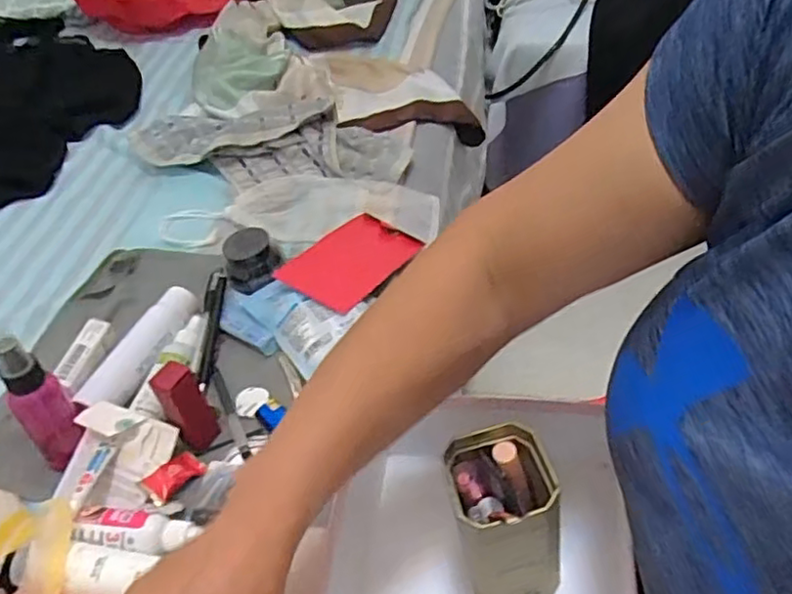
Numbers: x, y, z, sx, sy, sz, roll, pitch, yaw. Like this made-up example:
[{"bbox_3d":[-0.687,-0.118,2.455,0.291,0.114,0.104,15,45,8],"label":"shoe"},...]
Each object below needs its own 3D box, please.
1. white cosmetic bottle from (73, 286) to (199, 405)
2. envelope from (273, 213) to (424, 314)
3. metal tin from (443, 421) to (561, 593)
[{"bbox_3d":[-0.231,0.047,0.597,0.036,0.034,0.142,15,50,18],"label":"white cosmetic bottle"},{"bbox_3d":[-0.045,-0.040,0.666,0.089,0.006,0.153,28,41,15],"label":"envelope"},{"bbox_3d":[0.074,0.154,0.438,0.077,0.124,0.076,-11,47,-5],"label":"metal tin"}]

